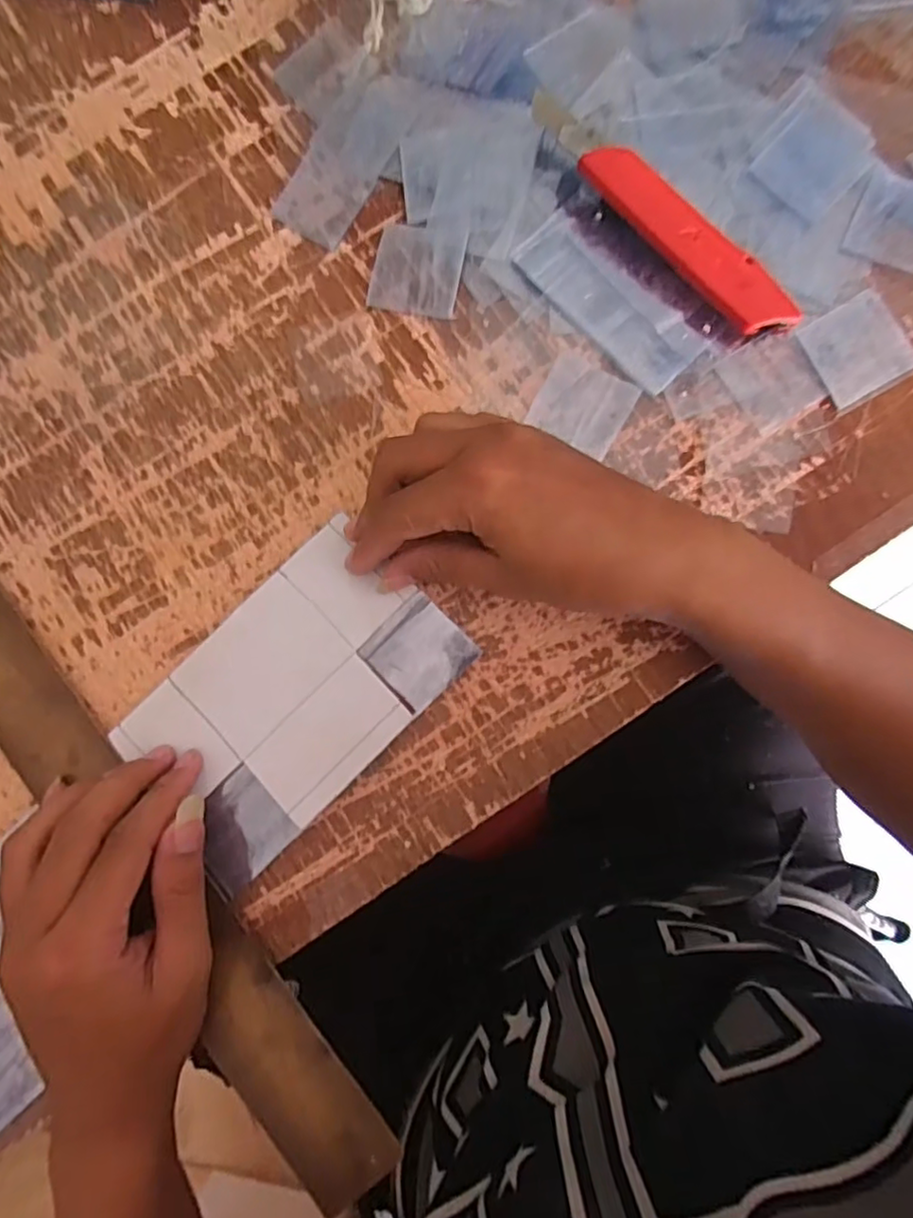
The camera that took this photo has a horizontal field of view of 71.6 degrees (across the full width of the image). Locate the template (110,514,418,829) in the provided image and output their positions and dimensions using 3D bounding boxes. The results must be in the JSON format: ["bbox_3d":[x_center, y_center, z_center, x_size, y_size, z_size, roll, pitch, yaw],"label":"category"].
[{"bbox_3d":[-0.084,0.044,0.320,0.150,0.006,0.102,-44,84,-3],"label":"template"}]

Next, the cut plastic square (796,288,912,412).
[{"bbox_3d":[0.207,-0.134,0.327,0.047,0.004,0.048,-28,83,4],"label":"cut plastic square"}]

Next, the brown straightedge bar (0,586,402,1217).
[{"bbox_3d":[-0.178,0.105,0.320,0.048,0.006,0.430,-38,85,-3],"label":"brown straightedge bar"}]

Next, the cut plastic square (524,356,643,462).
[{"bbox_3d":[0.067,-0.108,0.333,0.046,0.004,0.043,29,86,5],"label":"cut plastic square"}]

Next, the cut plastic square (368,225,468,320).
[{"bbox_3d":[-0.021,-0.184,0.345,0.047,0.004,0.046,12,92,9],"label":"cut plastic square"}]

